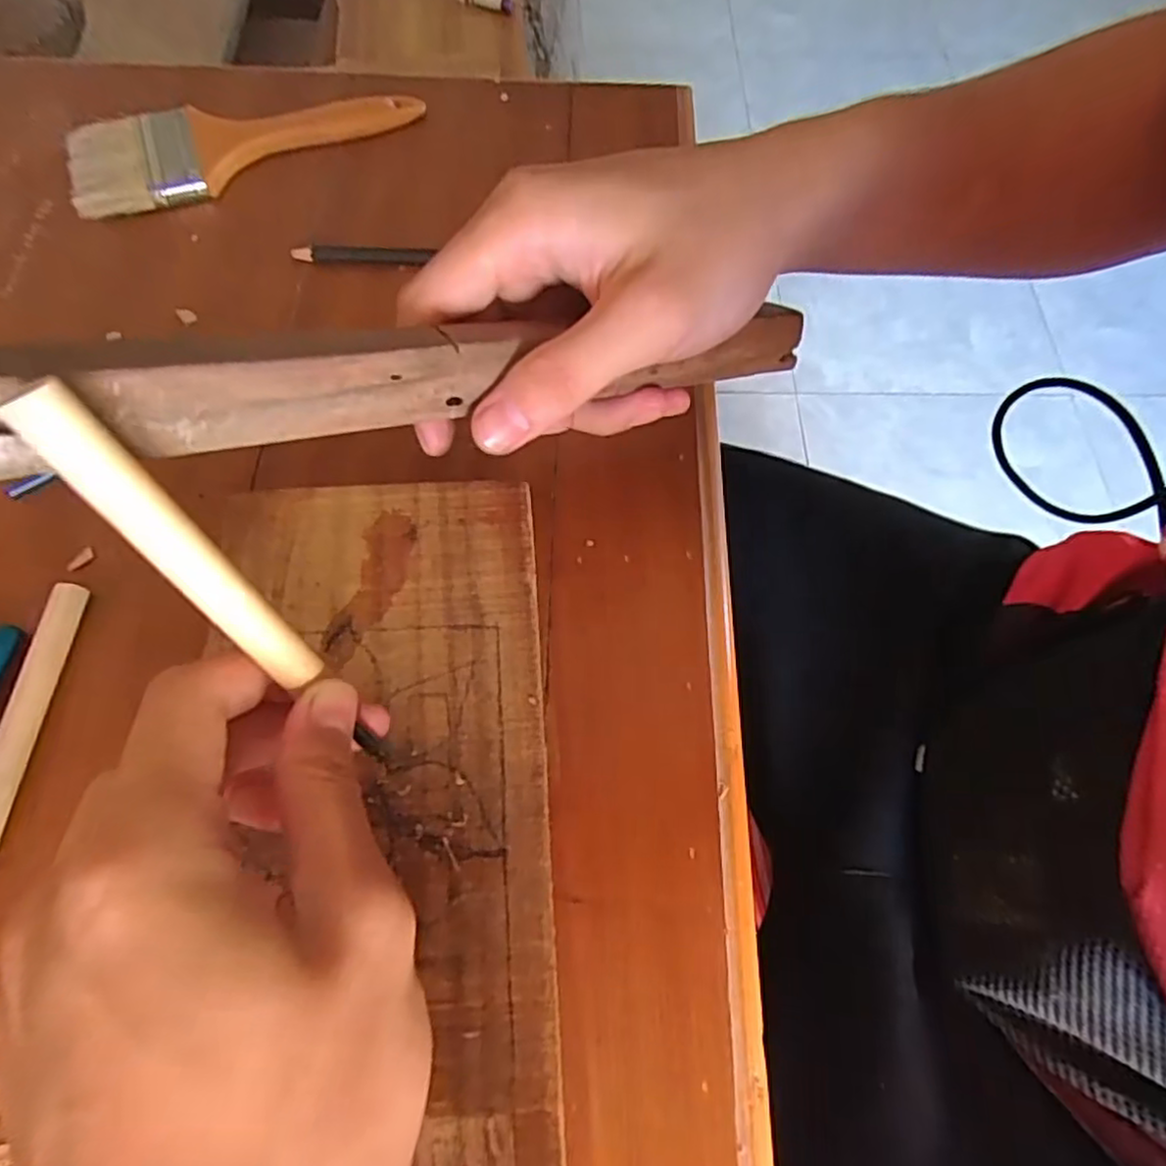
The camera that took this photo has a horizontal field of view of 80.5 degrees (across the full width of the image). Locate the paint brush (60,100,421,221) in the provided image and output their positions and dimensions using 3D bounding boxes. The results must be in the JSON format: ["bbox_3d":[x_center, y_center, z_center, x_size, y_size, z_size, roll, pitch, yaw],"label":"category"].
[{"bbox_3d":[-0.189,-0.249,0.393,0.191,0.018,0.065,-18,68,-10],"label":"paint brush"}]

